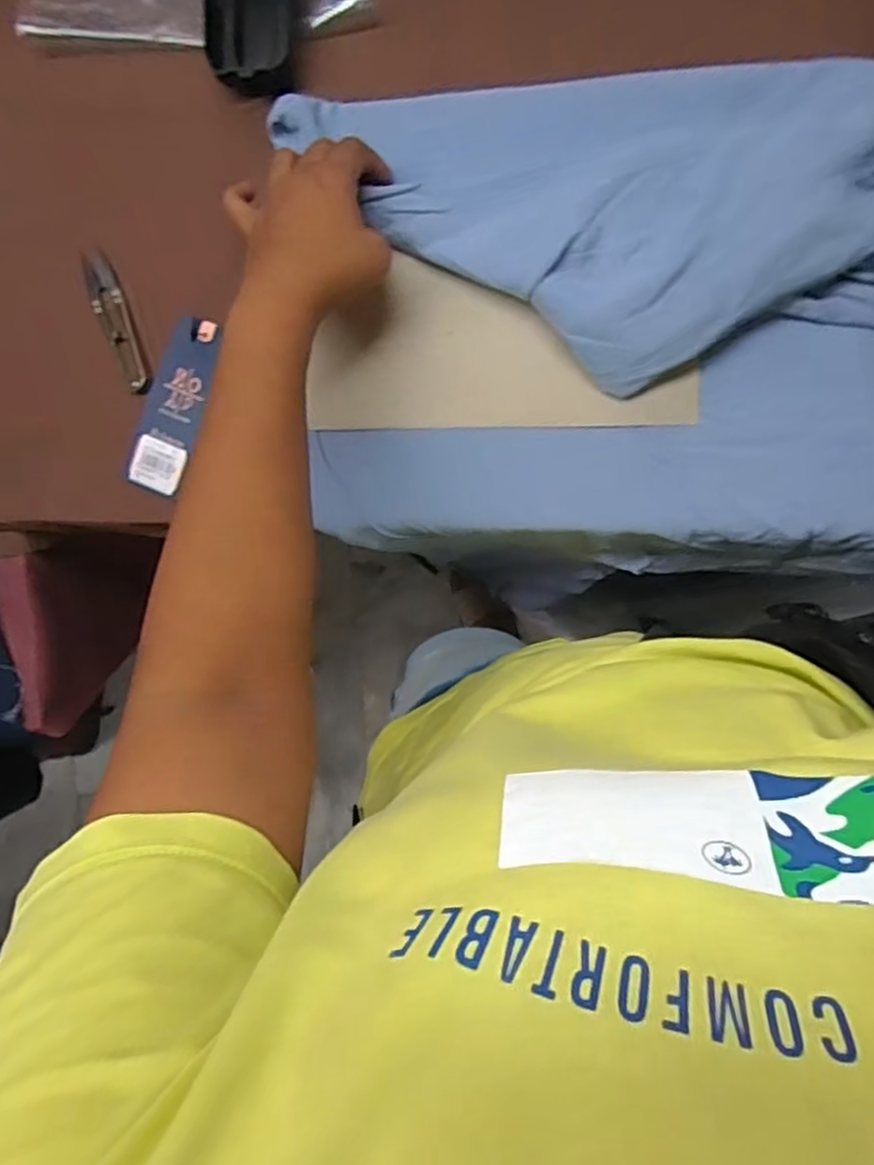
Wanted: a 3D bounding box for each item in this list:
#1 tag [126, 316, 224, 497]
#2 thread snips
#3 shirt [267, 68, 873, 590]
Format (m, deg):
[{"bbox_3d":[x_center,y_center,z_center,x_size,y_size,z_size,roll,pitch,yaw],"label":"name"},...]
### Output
[{"bbox_3d":[-0.185,-0.124,0.485,0.035,0.008,0.121,19,96,-3],"label":"tag"},{"bbox_3d":[-0.223,-0.181,0.485,0.021,0.005,0.102,-24,89,7],"label":"thread snips"},{"bbox_3d":[0.219,-0.154,0.431,0.630,0.096,0.307,1,92,7],"label":"shirt"}]

